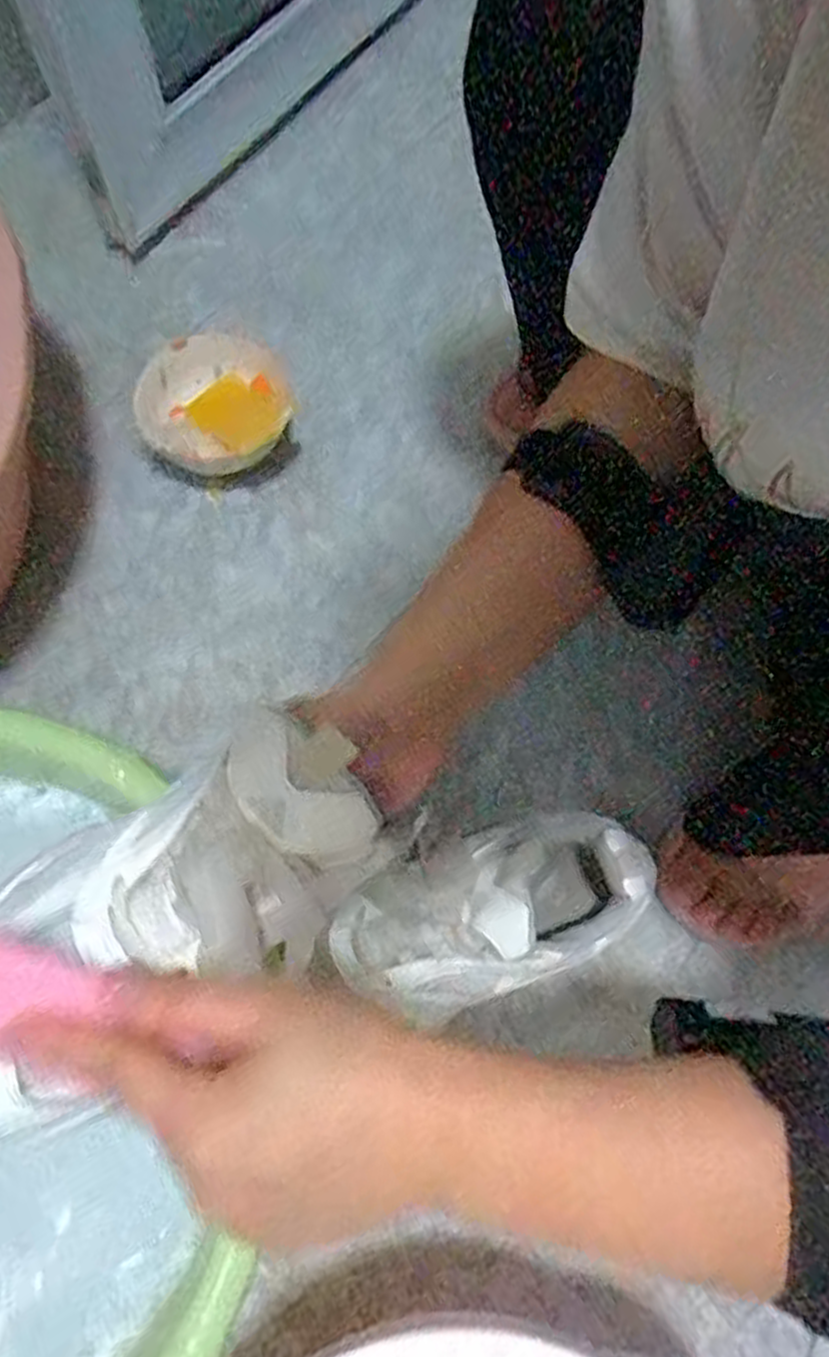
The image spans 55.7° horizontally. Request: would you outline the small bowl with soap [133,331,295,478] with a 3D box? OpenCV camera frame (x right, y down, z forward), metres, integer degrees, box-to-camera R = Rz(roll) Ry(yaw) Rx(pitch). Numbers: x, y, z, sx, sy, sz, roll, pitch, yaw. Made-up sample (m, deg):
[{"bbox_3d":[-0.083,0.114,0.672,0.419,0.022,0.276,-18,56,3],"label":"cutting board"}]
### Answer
[{"bbox_3d":[-0.157,-0.221,0.619,0.117,0.053,0.122,1,70,-2],"label":"small bowl with soap"}]

